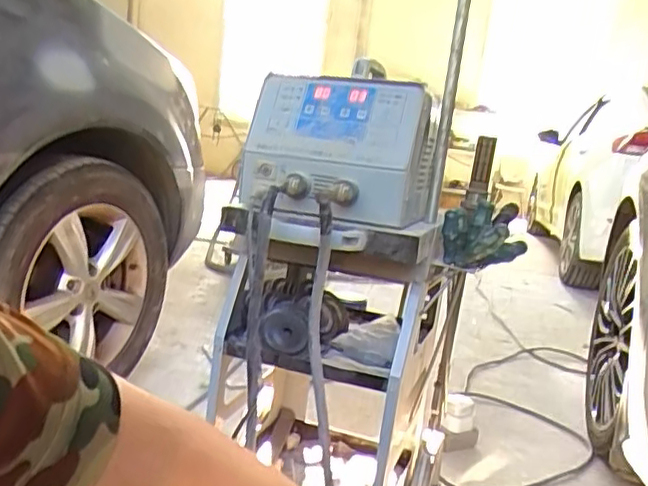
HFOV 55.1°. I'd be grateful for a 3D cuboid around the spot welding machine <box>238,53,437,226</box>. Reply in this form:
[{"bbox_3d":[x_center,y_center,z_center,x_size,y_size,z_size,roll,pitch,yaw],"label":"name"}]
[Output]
[{"bbox_3d":[0.026,-0.156,0.981,0.297,0.217,0.225,8,10,6],"label":"spot welding machine"}]

